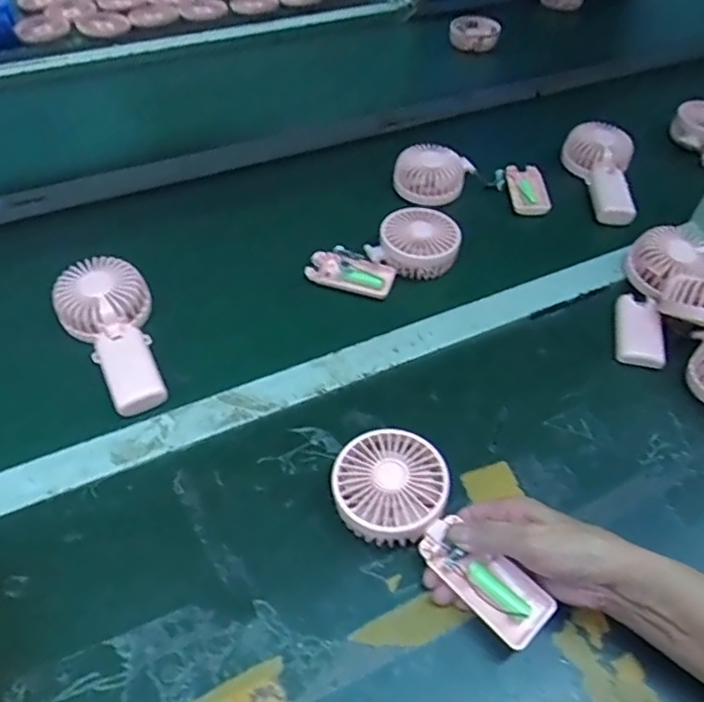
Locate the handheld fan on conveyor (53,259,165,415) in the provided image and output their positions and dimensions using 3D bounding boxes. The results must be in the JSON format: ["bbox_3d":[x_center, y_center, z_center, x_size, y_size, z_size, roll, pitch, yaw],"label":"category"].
[{"bbox_3d":[-0.222,-0.021,0.551,0.082,0.038,0.174,-26,55,-21],"label":"handheld fan on conveyor"}]

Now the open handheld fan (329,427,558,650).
[{"bbox_3d":[0.063,0.133,0.432,0.085,0.031,0.182,-36,67,-28],"label":"open handheld fan"}]

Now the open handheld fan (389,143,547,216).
[{"bbox_3d":[0.150,-0.222,0.730,0.193,0.042,0.091,5,50,3],"label":"open handheld fan"}]

